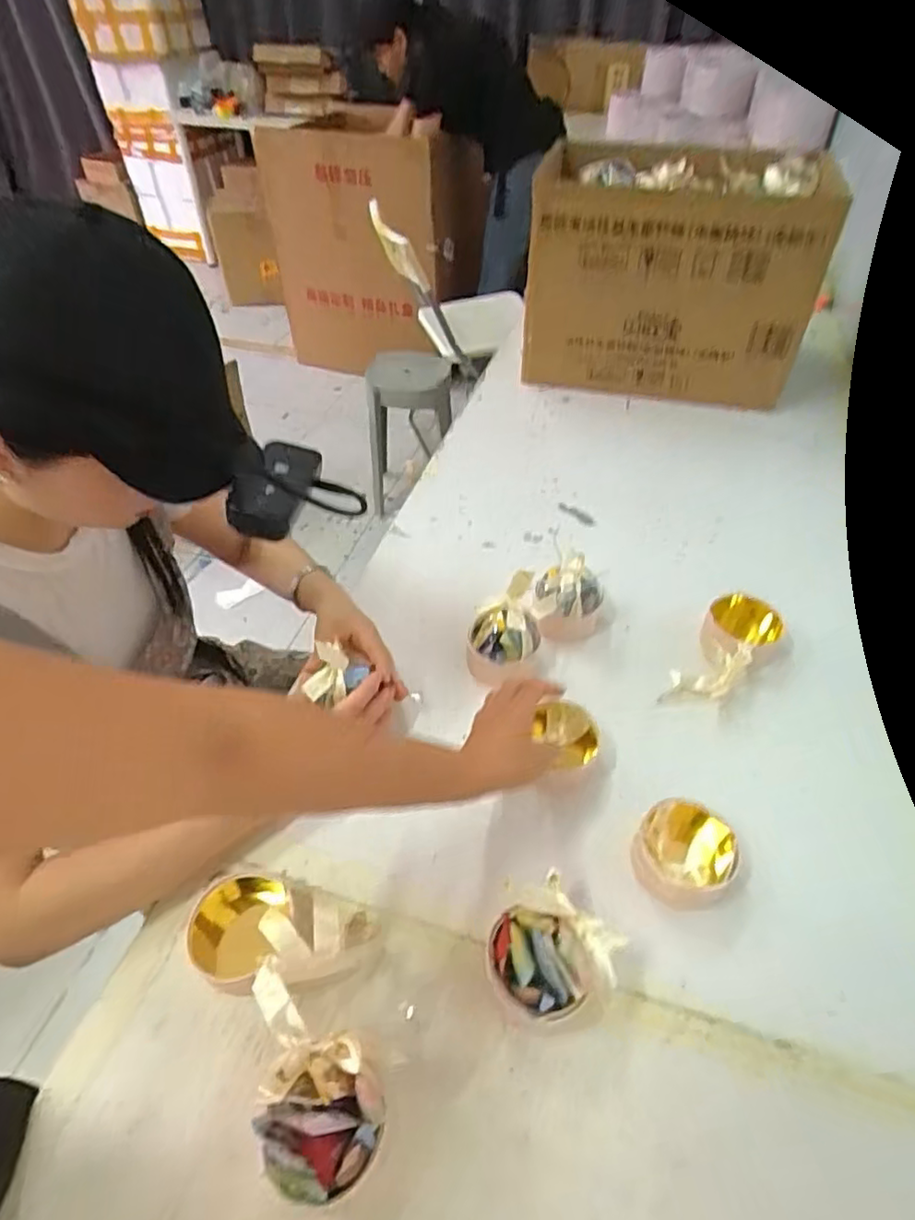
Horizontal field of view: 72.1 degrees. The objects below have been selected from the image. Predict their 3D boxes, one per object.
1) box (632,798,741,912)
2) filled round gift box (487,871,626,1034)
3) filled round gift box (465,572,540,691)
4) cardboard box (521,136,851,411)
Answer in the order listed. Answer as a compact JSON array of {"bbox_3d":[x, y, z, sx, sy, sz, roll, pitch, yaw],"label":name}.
[{"bbox_3d":[0.199,0.215,0.555,0.079,0.042,0.080,0,45,0],"label":"box"},{"bbox_3d":[0.073,0.267,0.480,0.085,0.075,0.087,0,45,0],"label":"filled round gift box"},{"bbox_3d":[0.052,0.023,0.688,0.079,0.094,0.072,0,45,0],"label":"filled round gift box"},{"bbox_3d":[0.363,-0.619,1.132,0.450,0.357,0.356,7,46,8],"label":"cardboard box"}]

